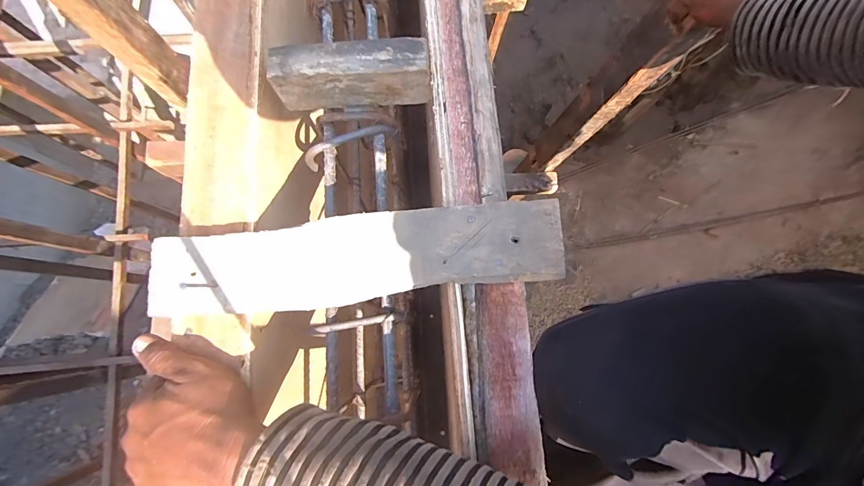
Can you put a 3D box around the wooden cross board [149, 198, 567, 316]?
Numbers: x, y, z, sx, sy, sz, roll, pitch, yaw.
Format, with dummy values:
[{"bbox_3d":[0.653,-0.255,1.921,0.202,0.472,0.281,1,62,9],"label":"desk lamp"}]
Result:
[{"bbox_3d":[-0.060,0.012,0.320,0.337,0.011,0.070,-6,79,-1],"label":"wooden cross board"}]

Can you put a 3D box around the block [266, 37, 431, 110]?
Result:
[{"bbox_3d":[-0.078,-0.166,0.372,0.146,0.053,0.036,-3,79,-2],"label":"block"}]

